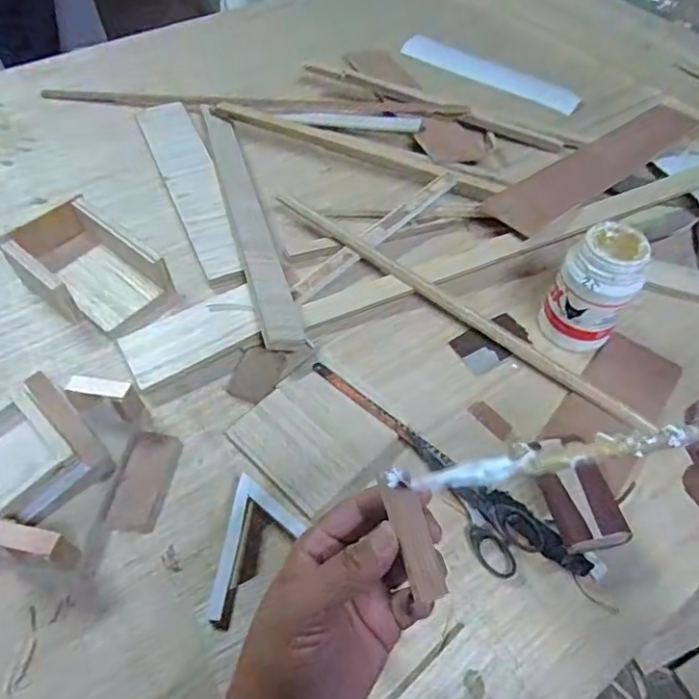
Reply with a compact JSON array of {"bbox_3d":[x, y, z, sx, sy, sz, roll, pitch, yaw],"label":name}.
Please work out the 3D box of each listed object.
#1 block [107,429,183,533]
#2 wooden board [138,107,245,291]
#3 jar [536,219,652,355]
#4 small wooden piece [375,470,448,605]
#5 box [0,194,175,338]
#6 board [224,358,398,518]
[{"bbox_3d":[-0.192,0.123,0.511,0.041,0.011,0.096,6,54,4],"label":"block"},{"bbox_3d":[-0.219,-0.229,0.747,0.072,0.020,0.383,-18,56,-13],"label":"wooden board"},{"bbox_3d":[0.262,-0.067,0.578,0.075,0.123,0.069,32,60,21],"label":"jar"},{"bbox_3d":[0.030,0.088,0.260,0.015,0.007,0.060,-15,75,-11],"label":"small wooden piece"},{"bbox_3d":[-0.301,-0.096,0.625,0.177,0.051,0.115,33,60,21],"label":"box"},{"bbox_3d":[-0.039,0.083,0.534,0.115,0.004,0.125,-39,63,-25],"label":"board"}]

